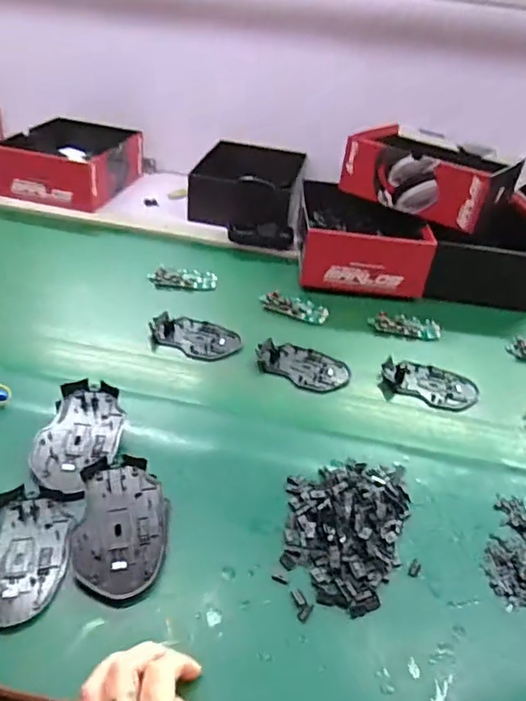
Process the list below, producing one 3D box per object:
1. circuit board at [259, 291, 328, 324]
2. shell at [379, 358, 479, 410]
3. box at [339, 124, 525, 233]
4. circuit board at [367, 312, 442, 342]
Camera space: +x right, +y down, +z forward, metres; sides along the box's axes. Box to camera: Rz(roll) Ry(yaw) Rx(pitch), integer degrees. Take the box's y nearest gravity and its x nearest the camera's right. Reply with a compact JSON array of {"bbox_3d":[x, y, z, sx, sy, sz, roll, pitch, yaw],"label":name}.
[{"bbox_3d":[0.045,-0.064,0.800,0.096,0.008,0.040,17,38,15],"label":"circuit board"},{"bbox_3d":[0.206,0.041,0.696,0.119,0.012,0.076,8,37,3],"label":"shell"},{"bbox_3d":[0.271,-0.304,0.941,0.266,0.088,0.202,29,43,28],"label":"box"},{"bbox_3d":[0.201,-0.035,0.791,0.099,0.013,0.038,8,37,3],"label":"circuit board"}]

